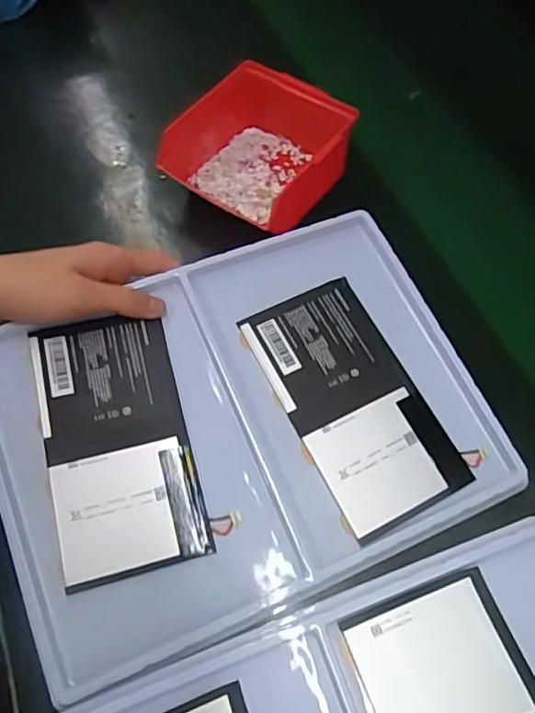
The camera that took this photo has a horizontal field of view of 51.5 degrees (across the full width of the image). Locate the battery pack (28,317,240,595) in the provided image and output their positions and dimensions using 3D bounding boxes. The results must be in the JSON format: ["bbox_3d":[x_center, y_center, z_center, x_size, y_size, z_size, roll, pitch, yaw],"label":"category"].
[{"bbox_3d":[-0.096,0.054,0.368,0.097,0.004,0.169,-13,70,-12],"label":"battery pack"}]

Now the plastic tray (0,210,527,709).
[{"bbox_3d":[-0.017,0.040,0.378,0.320,0.023,0.235,-21,66,-13],"label":"plastic tray"}]

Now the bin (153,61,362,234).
[{"bbox_3d":[-0.004,-0.177,0.492,0.130,0.073,0.135,31,65,14],"label":"bin"}]

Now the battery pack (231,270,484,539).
[{"bbox_3d":[0.059,0.029,0.388,0.094,0.009,0.172,-24,65,-14],"label":"battery pack"}]

